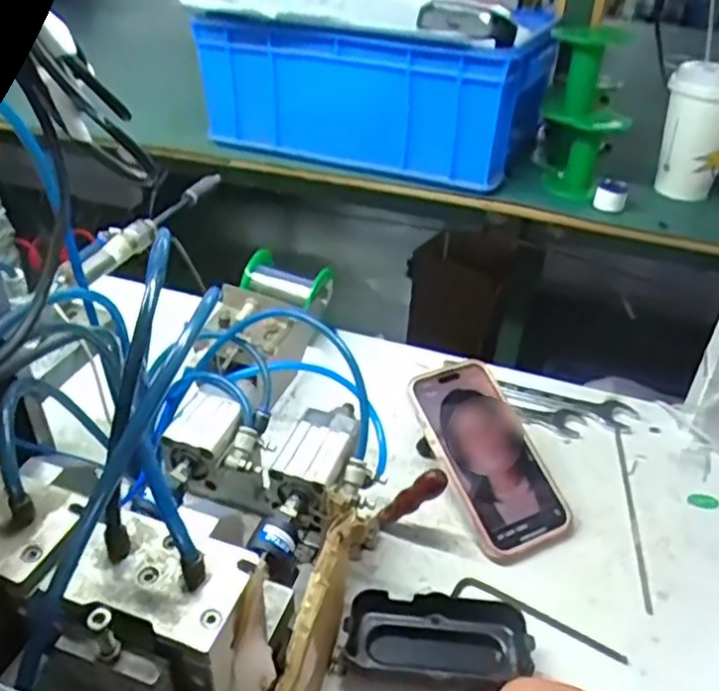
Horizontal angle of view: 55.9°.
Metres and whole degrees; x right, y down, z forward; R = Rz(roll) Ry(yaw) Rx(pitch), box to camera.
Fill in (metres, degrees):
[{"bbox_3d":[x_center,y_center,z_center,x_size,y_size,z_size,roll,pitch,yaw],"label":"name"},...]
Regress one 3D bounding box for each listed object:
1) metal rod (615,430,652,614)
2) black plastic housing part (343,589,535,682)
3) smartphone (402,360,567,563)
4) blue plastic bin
[{"bbox_3d":[0.210,0.127,0.527,0.008,0.007,0.179,8,36,7],"label":"metal rod"},{"bbox_3d":[0.049,0.180,0.421,0.110,0.028,0.042,8,36,7],"label":"black plastic housing part"},{"bbox_3d":[0.098,0.084,0.521,0.074,0.010,0.153,-19,66,-15],"label":"smartphone"},{"bbox_3d":[0.021,-0.280,0.714,0.335,0.130,0.190,17,38,19],"label":"blue plastic bin"}]

